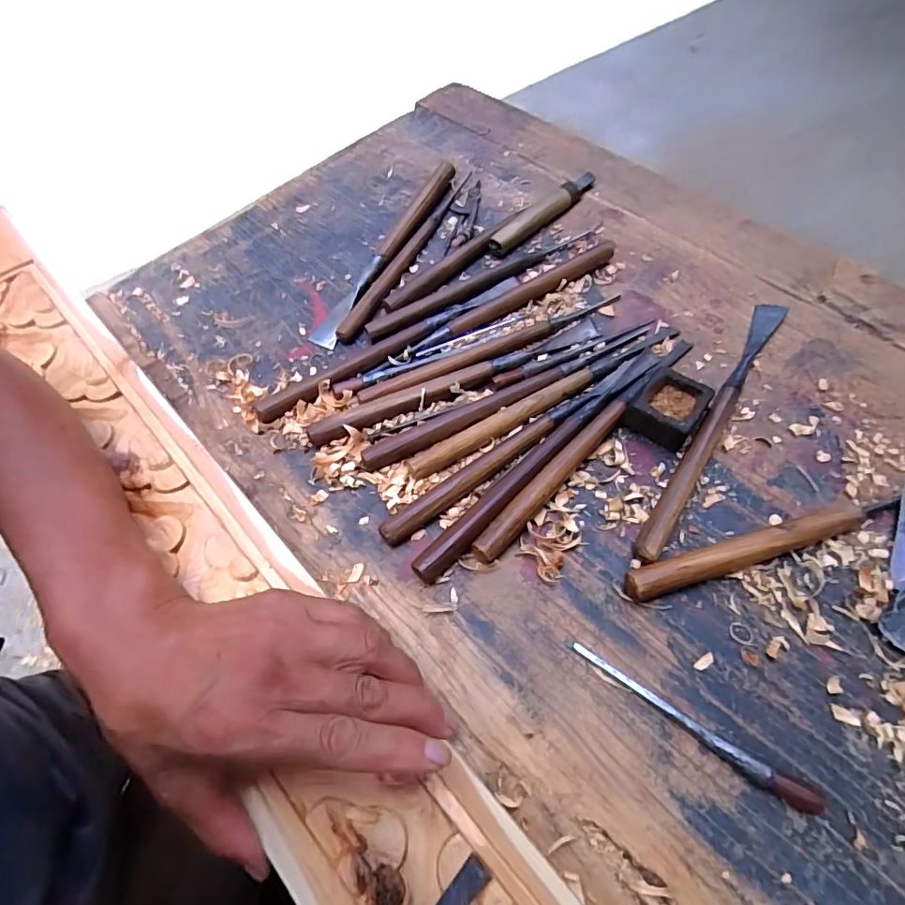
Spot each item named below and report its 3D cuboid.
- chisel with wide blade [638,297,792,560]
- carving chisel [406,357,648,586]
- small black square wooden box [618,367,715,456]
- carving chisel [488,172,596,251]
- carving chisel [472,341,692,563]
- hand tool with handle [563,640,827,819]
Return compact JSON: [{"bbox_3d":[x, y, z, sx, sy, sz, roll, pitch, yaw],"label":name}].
[{"bbox_3d":[0.193,-0.026,0.380,0.020,0.017,0.253,28,66,19],"label":"chisel with wide blade"},{"bbox_3d":[0.064,0.000,0.379,0.024,0.016,0.247,38,69,23],"label":"carving chisel"},{"bbox_3d":[0.158,-0.033,0.383,0.048,0.026,0.049,28,66,19],"label":"small black square wooden box"},{"bbox_3d":[0.089,-0.235,0.503,0.020,0.016,0.144,38,69,23],"label":"carving chisel"},{"bbox_3d":[0.102,-0.013,0.383,0.020,0.019,0.246,37,69,22],"label":"carving chisel"},{"bbox_3d":[0.130,0.149,0.292,0.142,0.012,0.012,31,67,20],"label":"hand tool with handle"}]

